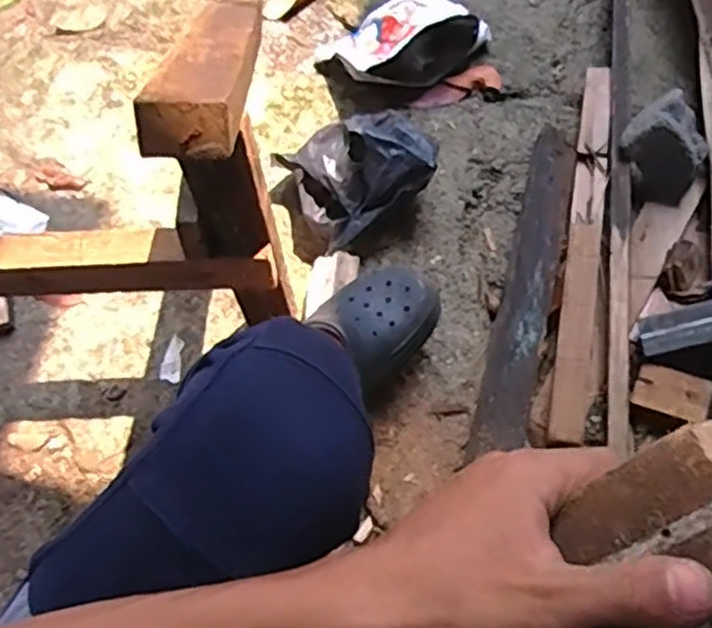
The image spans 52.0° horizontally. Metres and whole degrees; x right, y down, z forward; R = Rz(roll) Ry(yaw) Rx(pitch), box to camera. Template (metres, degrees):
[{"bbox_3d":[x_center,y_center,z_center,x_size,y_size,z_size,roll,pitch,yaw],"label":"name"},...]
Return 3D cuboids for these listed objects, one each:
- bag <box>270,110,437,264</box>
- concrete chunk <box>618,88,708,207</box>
[{"bbox_3d":[-0.006,-0.183,0.980,0.201,0.117,0.155,-29,71,-10],"label":"bag"},{"bbox_3d":[0.408,-0.211,0.967,0.096,0.103,0.112,-32,72,-11],"label":"concrete chunk"}]

